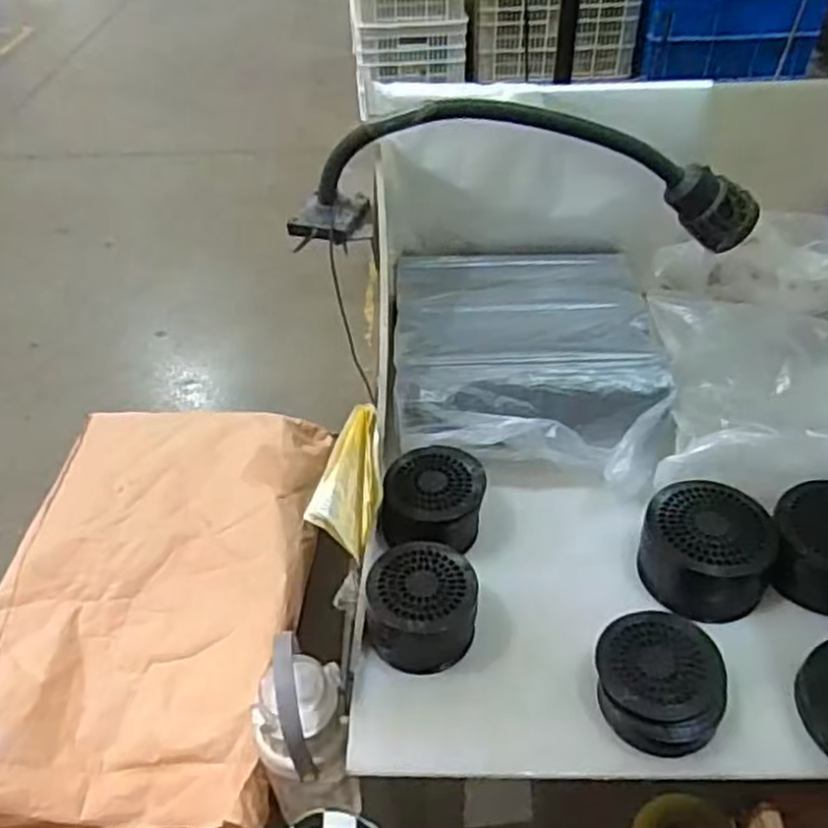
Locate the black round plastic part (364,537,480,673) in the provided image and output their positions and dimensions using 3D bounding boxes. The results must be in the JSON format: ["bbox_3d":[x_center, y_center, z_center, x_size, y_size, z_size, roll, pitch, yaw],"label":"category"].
[{"bbox_3d":[0.007,0.180,0.714,0.104,0.065,0.106,-2,44,1],"label":"black round plastic part"}]

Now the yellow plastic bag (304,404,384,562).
[{"bbox_3d":[-0.062,0.057,0.759,0.065,0.047,0.165,3,62,6],"label":"yellow plastic bag"}]

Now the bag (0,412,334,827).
[{"bbox_3d":[-0.384,0.260,1.142,0.448,0.102,0.671,1,44,4],"label":"bag"}]

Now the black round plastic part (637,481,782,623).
[{"bbox_3d":[0.289,0.134,0.755,0.121,0.080,0.113,-2,44,1],"label":"black round plastic part"}]

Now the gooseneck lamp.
[{"bbox_3d":[0.123,-0.281,0.875,0.540,0.153,0.093,0,44,3],"label":"gooseneck lamp"}]

